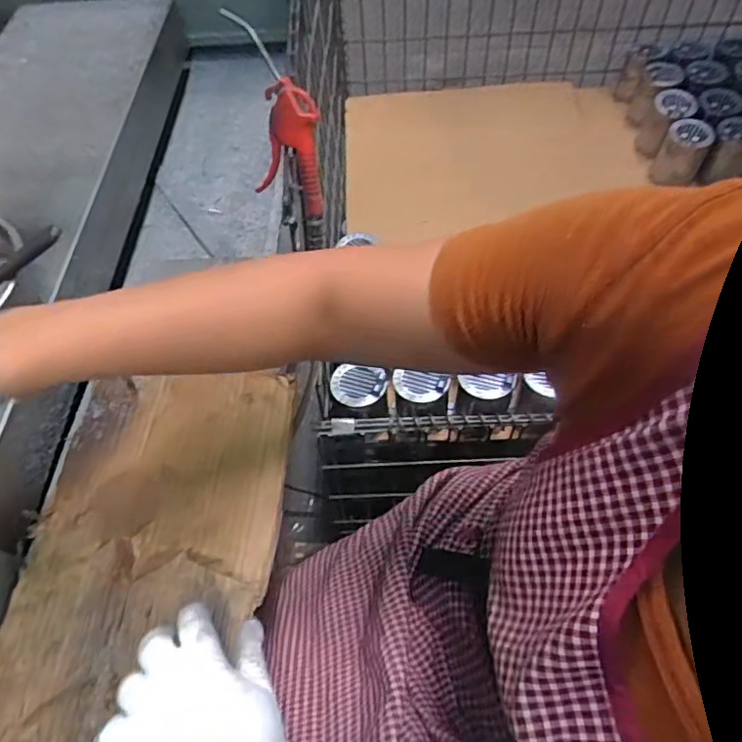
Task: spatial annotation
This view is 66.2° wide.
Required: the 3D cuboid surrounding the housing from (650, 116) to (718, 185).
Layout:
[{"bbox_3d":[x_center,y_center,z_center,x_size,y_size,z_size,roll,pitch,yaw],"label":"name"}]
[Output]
[{"bbox_3d":[0.609,-0.428,1.118,0.086,0.090,0.085,27,64,18],"label":"housing"}]

